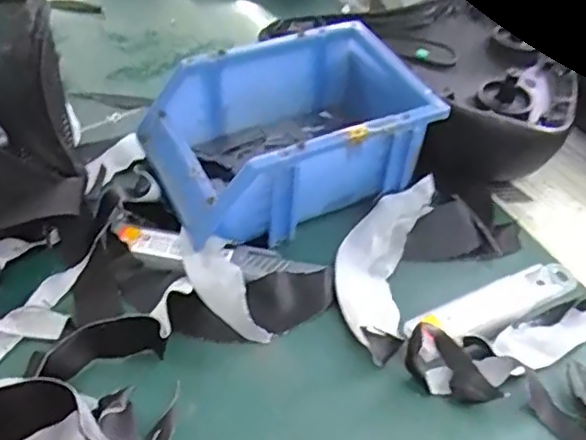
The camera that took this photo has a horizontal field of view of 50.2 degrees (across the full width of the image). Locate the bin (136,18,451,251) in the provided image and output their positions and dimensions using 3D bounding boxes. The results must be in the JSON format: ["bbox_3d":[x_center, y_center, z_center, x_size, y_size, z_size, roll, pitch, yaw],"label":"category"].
[{"bbox_3d":[-0.003,-0.061,0.430,0.177,0.072,0.117,-19,52,-20],"label":"bin"}]

